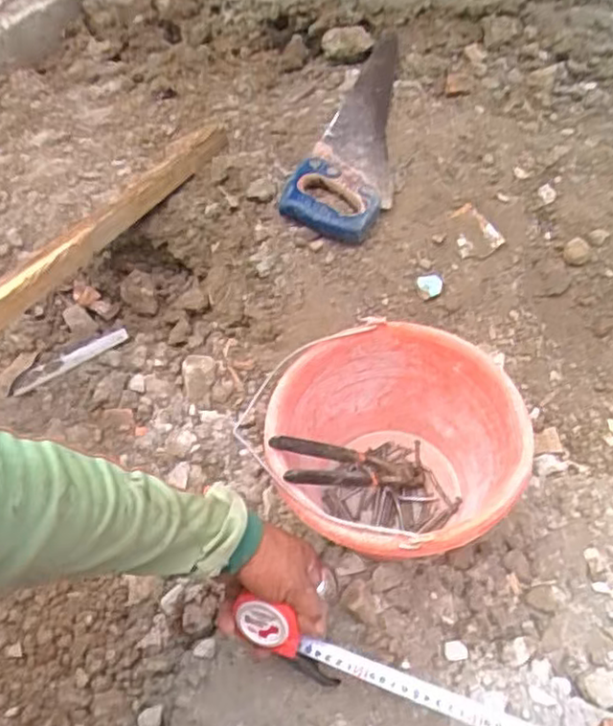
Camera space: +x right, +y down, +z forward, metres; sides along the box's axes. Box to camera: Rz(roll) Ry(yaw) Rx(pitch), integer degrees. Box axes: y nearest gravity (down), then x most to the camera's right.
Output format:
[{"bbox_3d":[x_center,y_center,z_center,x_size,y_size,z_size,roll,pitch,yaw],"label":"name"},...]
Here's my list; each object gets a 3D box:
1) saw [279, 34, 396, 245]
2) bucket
[{"bbox_3d":[0.102,-0.355,1.003,0.132,0.030,0.489,21,53,7],"label":"saw"},{"bbox_3d":[0.089,0.104,0.665,0.229,0.172,0.229,-3,46,3],"label":"bucket"}]

